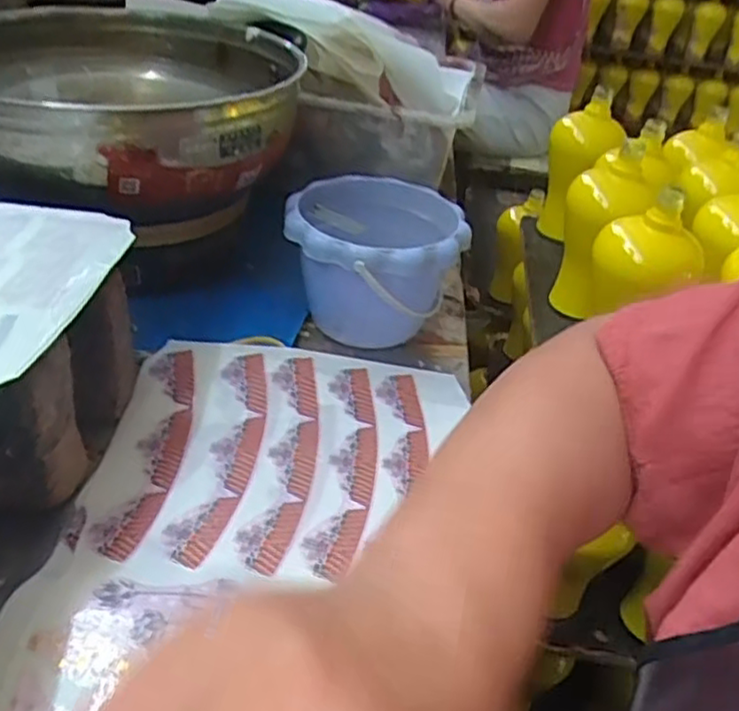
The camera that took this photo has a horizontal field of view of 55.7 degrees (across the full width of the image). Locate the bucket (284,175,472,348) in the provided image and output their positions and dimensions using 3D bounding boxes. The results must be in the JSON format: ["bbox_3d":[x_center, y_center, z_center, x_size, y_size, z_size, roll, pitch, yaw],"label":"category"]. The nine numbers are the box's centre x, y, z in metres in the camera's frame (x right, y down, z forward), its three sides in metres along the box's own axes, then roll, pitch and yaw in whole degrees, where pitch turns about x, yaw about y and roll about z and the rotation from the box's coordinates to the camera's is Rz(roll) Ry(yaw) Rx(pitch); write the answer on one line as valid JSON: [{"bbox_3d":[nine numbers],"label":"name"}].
[{"bbox_3d":[0.001,-0.080,0.637,0.147,0.116,0.159,3,38,-3],"label":"bucket"}]

